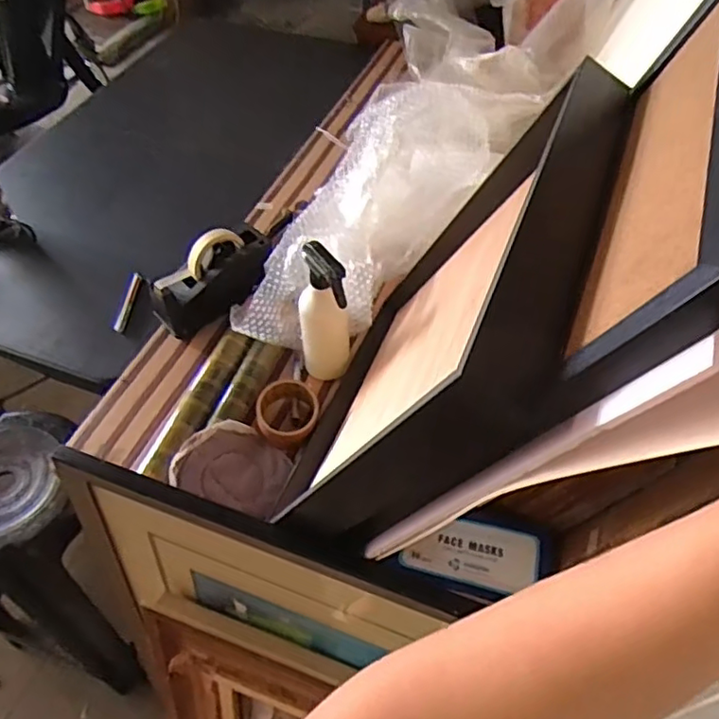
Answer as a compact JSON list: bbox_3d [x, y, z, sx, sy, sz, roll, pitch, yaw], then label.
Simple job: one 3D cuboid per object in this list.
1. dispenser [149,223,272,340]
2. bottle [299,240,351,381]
[{"bbox_3d":[-0.227,-0.133,0.971,0.084,0.101,0.204,34,60,24],"label":"dispenser"},{"bbox_3d":[-0.050,-0.062,0.834,0.067,0.211,0.071,-4,52,-2],"label":"bottle"}]

